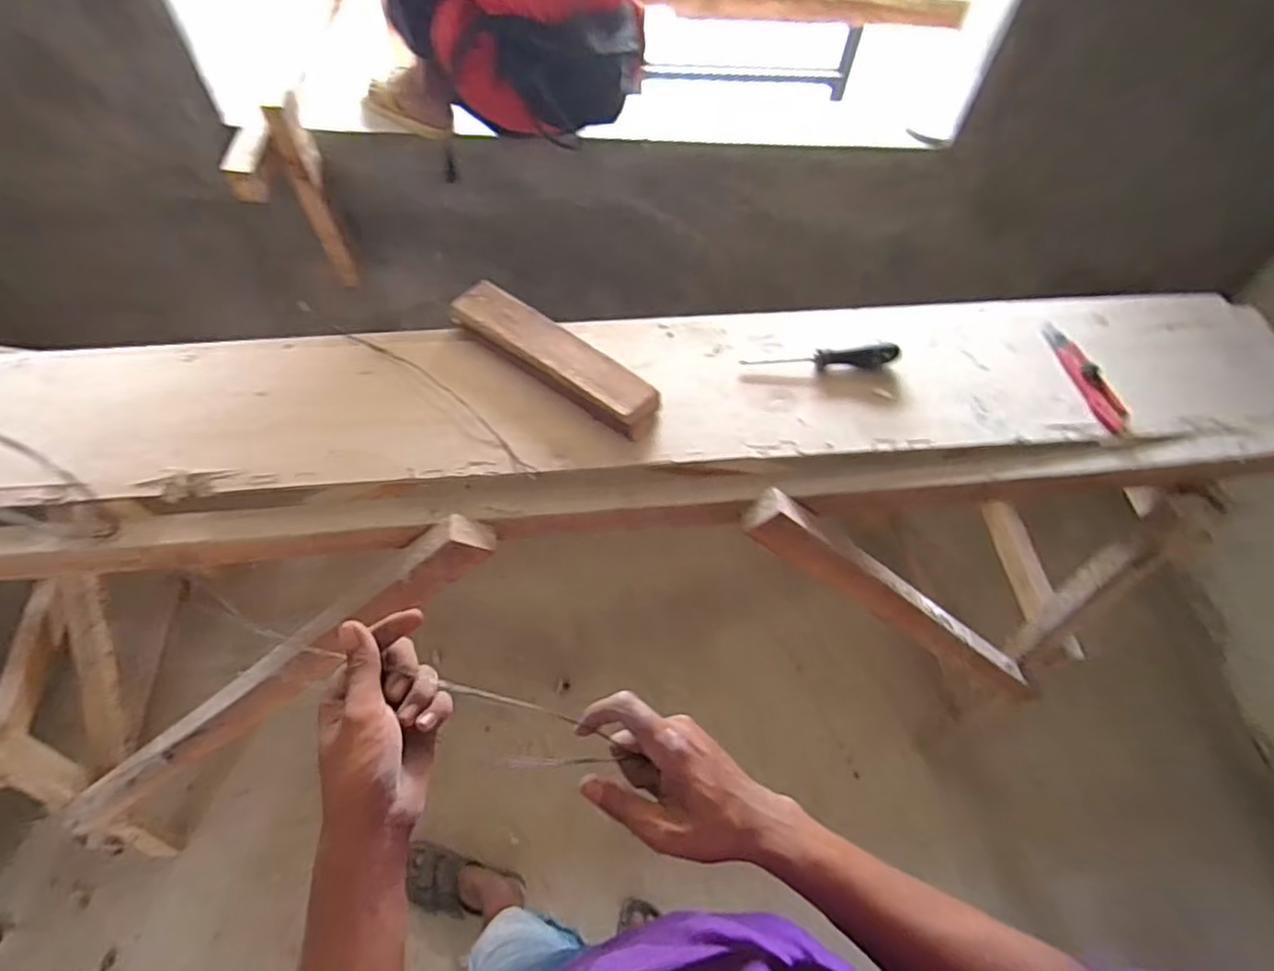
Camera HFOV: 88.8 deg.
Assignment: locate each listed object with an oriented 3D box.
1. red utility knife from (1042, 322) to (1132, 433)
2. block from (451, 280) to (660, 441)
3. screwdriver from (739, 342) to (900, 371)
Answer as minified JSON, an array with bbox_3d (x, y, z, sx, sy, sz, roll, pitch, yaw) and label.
[{"bbox_3d":[0.560,-0.138,0.810,0.043,0.012,0.169,-9,59,-9],"label":"red utility knife"},{"bbox_3d":[-0.100,-0.151,0.761,0.282,0.038,0.066,34,62,16],"label":"block"},{"bbox_3d":[0.231,-0.157,0.797,0.200,0.031,0.023,-6,59,-7],"label":"screwdriver"}]

